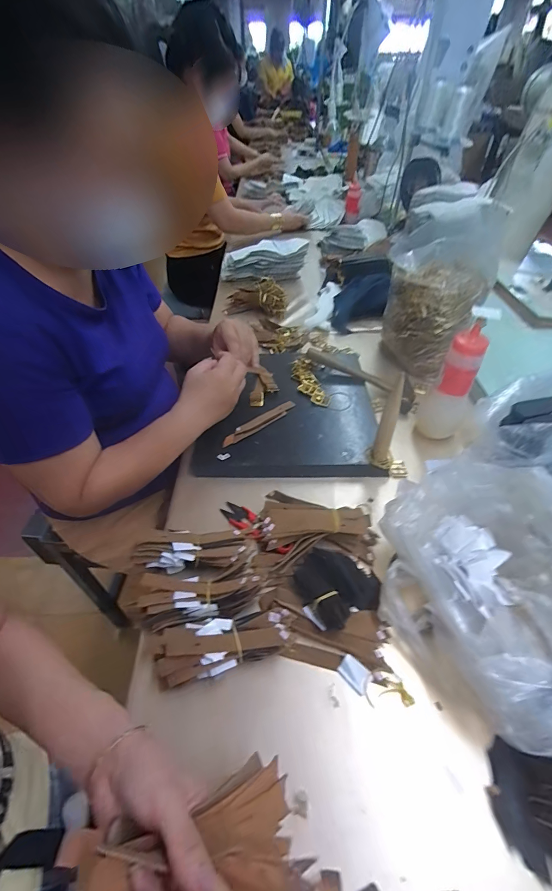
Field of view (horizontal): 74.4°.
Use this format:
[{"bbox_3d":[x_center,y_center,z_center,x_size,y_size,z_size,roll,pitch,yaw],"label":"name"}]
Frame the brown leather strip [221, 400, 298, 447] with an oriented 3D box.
[{"bbox_3d":[-0.027,-0.037,0.608,0.147,0.008,0.024,-33,54,-26],"label":"brown leather strip"}]

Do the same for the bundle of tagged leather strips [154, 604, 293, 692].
[{"bbox_3d":[-0.054,0.207,0.382,0.145,0.041,0.052,-11,47,-11],"label":"bundle of tagged leather strips"}]

